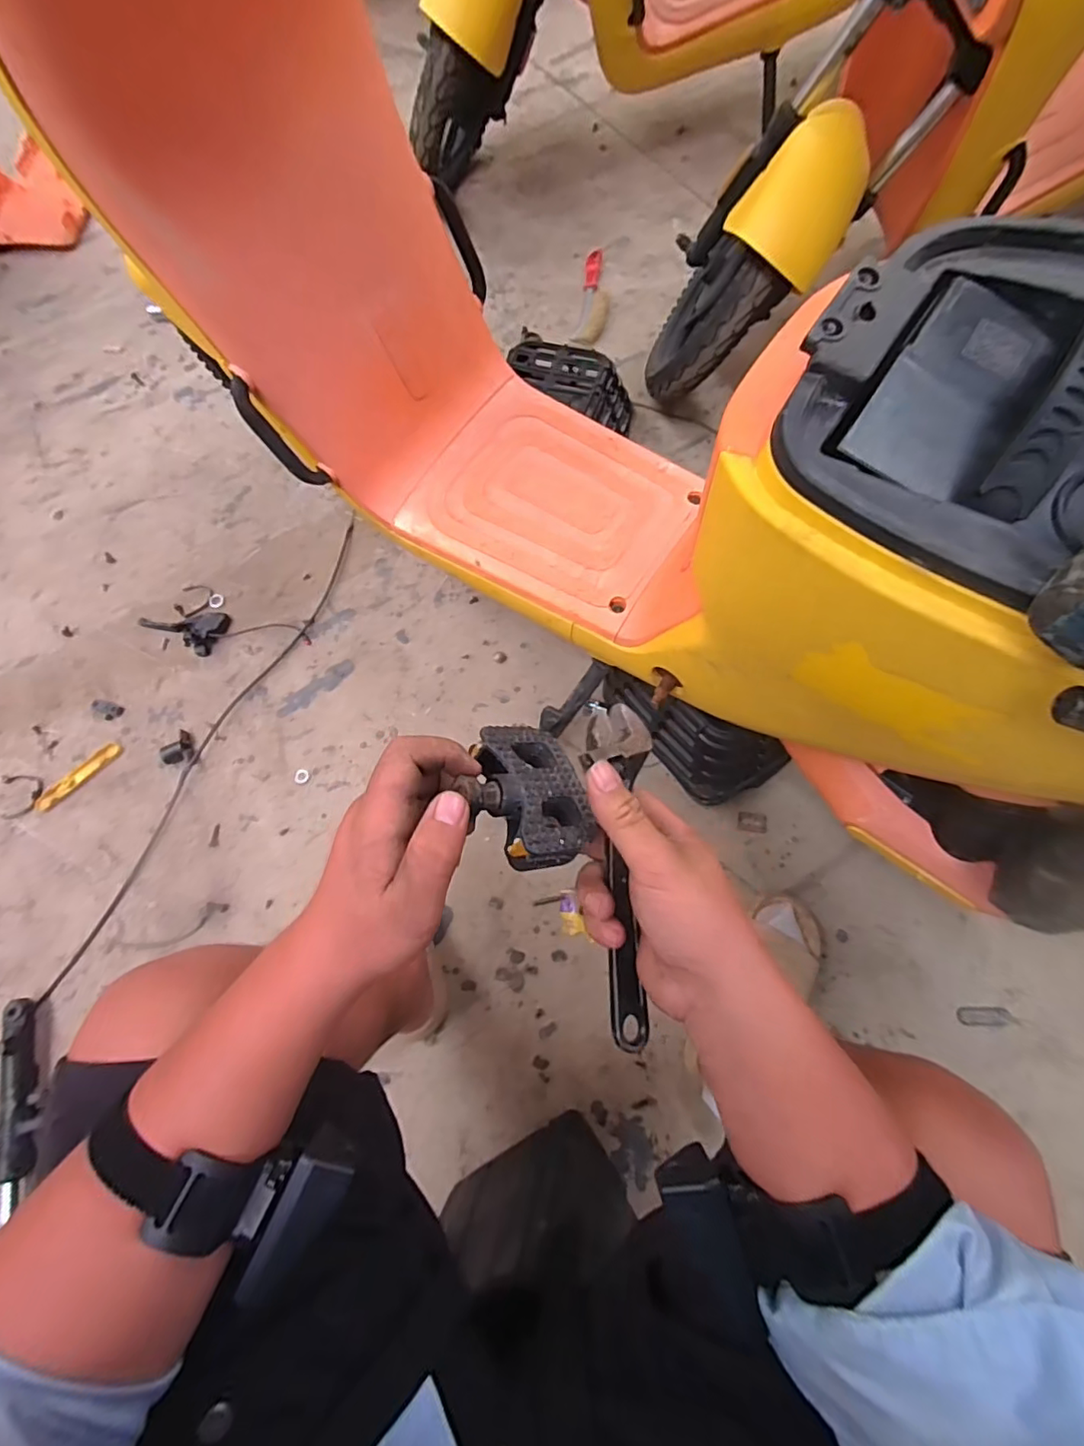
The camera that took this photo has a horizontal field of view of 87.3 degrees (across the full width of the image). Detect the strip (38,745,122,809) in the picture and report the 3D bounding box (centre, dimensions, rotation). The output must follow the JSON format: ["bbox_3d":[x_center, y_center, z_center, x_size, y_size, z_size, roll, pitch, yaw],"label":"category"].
[{"bbox_3d":[-0.760,0.087,0.933,0.026,0.011,0.147,43,78,12],"label":"strip"}]

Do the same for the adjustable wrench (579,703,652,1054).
[{"bbox_3d":[0.044,0.082,0.345,0.043,0.023,0.200,4,71,2],"label":"adjustable wrench"}]

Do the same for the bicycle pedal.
[{"bbox_3d":[-0.012,0.042,0.326,0.073,0.028,0.083,7,45,-29],"label":"bicycle pedal"}]

